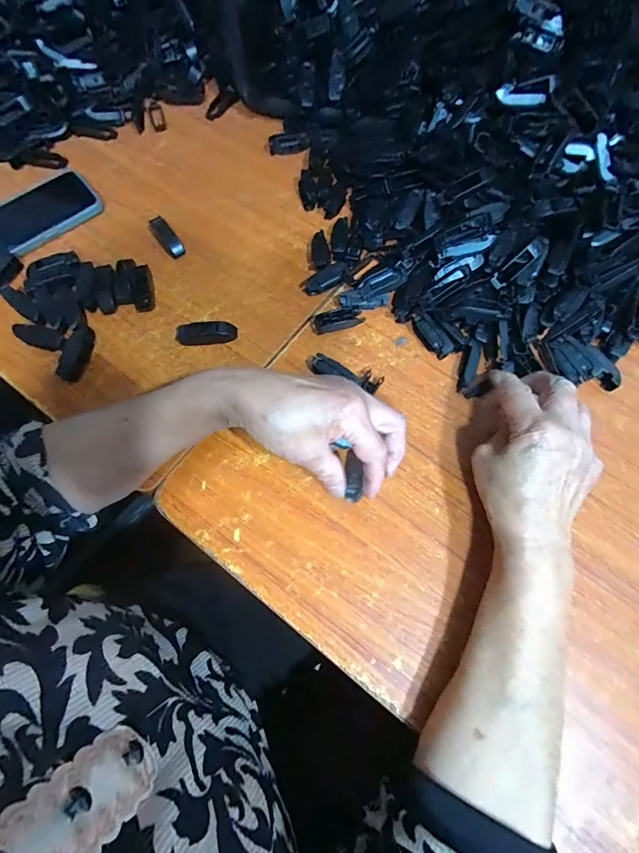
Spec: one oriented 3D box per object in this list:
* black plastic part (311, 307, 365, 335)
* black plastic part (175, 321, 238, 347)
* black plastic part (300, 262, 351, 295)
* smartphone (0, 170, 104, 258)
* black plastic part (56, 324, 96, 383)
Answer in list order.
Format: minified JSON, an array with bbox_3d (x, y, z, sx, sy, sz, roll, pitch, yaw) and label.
[{"bbox_3d":[0.018,-0.106,0.386,0.051,0.013,0.019,-10,70,-4],"label":"black plastic part"},{"bbox_3d":[-0.112,-0.092,0.381,0.060,0.019,0.018,-5,69,-2],"label":"black plastic part"},{"bbox_3d":[0.007,-0.153,0.404,0.051,0.013,0.021,-21,71,-8],"label":"black plastic part"},{"bbox_3d":[-0.332,-0.231,0.435,0.162,0.011,0.083,-40,75,-14],"label":"smartphone"},{"bbox_3d":[-0.238,-0.071,0.379,0.026,0.009,0.057,10,70,3],"label":"black plastic part"}]

